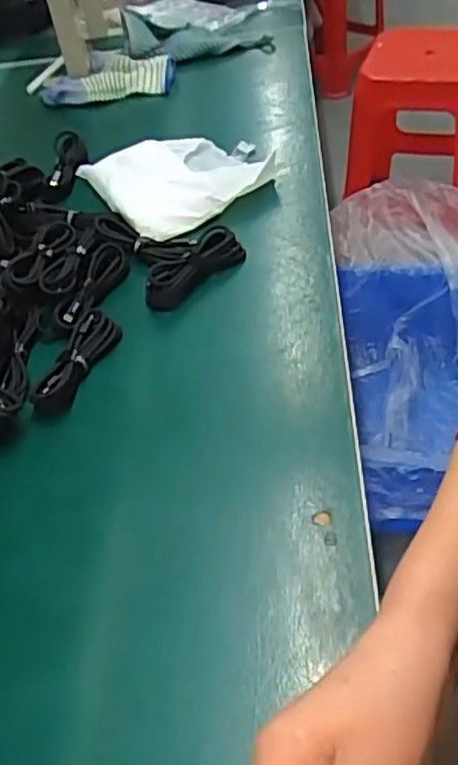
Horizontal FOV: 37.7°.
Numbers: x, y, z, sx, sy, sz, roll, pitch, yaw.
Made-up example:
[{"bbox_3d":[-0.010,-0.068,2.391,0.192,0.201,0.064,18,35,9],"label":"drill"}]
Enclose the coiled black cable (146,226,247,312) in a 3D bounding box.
[{"bbox_3d":[-0.032,-0.108,0.623,0.043,0.034,0.113,25,56,29],"label":"coiled black cable"}]

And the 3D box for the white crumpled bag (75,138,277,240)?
[{"bbox_3d":[-0.049,-0.235,0.739,0.191,0.035,0.174,-30,49,-17],"label":"white crumpled bag"}]

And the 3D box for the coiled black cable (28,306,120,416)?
[{"bbox_3d":[-0.127,-0.018,0.560,0.035,0.016,0.119,9,49,18],"label":"coiled black cable"}]

